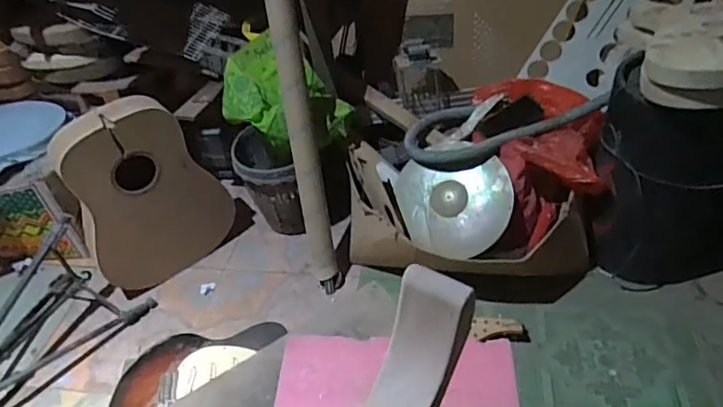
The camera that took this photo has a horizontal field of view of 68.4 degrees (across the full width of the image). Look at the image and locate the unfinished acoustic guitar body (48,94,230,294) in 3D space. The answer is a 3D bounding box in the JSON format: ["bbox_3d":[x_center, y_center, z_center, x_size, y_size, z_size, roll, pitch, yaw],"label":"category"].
[{"bbox_3d":[-0.548,-0.028,1.372,0.356,0.486,0.089,-32,47,-24],"label":"unfinished acoustic guitar body"}]

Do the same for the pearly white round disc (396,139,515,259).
[{"bbox_3d":[0.218,-0.010,1.293,0.280,0.027,0.264,-6,74,21],"label":"pearly white round disc"}]

